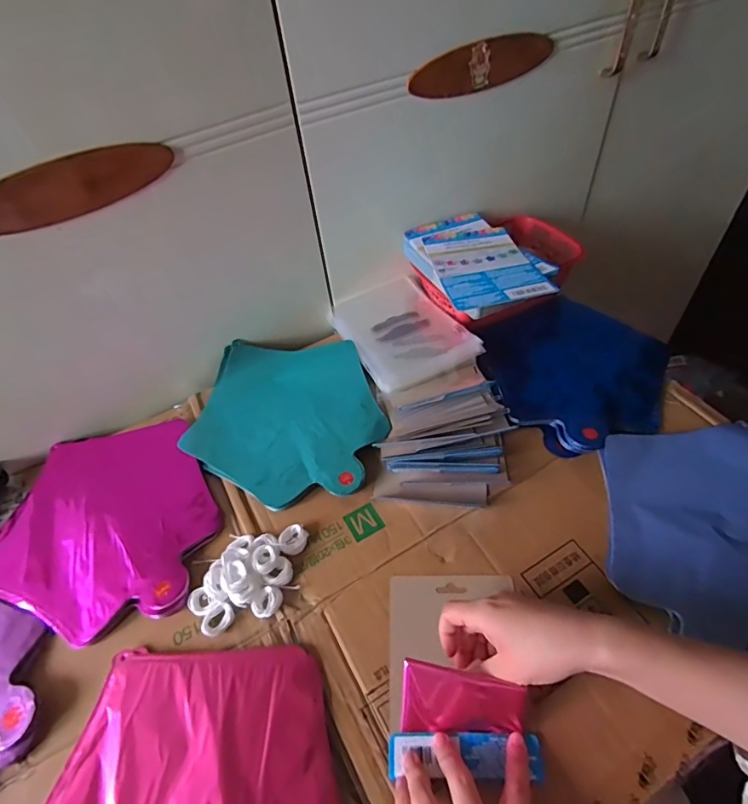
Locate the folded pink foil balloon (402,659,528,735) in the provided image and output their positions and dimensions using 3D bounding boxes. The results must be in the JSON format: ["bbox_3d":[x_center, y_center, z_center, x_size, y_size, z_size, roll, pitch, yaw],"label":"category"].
[{"bbox_3d":[0.068,0.234,0.375,0.090,0.058,0.007,5,14,7],"label":"folded pink foil balloon"}]

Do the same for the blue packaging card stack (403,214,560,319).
[{"bbox_3d":[0.130,-0.177,0.607,0.131,0.035,0.214,-18,51,-8],"label":"blue packaging card stack"}]

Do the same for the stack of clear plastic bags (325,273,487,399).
[{"bbox_3d":[0.035,-0.096,0.646,0.142,0.021,0.184,-24,52,-13],"label":"stack of clear plastic bags"}]

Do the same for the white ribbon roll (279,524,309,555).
[{"bbox_3d":[-0.080,0.137,0.479,0.026,0.011,0.028,-3,50,4],"label":"white ribbon roll"}]

